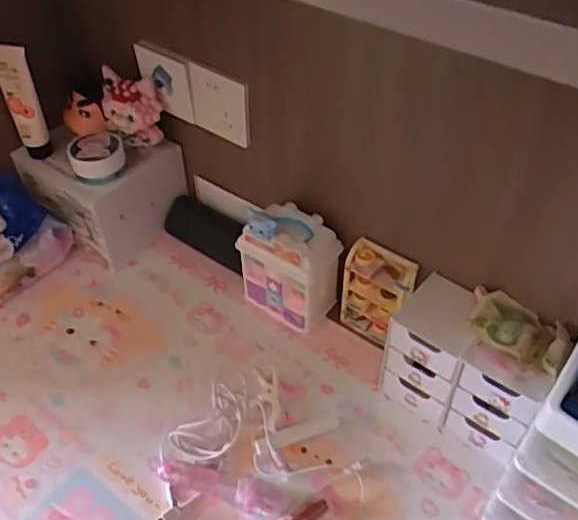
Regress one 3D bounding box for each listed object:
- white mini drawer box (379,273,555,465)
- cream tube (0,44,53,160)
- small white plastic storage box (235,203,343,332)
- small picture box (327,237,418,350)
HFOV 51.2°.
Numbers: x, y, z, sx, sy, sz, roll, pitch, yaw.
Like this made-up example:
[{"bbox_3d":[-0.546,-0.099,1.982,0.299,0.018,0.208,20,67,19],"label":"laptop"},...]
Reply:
[{"bbox_3d":[0.190,0.116,0.646,0.162,0.136,0.083,29,53,25],"label":"white mini drawer box"},{"bbox_3d":[-0.336,-0.195,0.768,0.042,0.159,0.033,-21,49,-18],"label":"cream tube"},{"bbox_3d":[0.000,0.004,0.748,0.113,0.148,0.068,28,52,24],"label":"small white plastic storage box"},{"bbox_3d":[0.103,0.043,0.726,0.087,0.125,0.041,26,52,23],"label":"small picture box"}]

